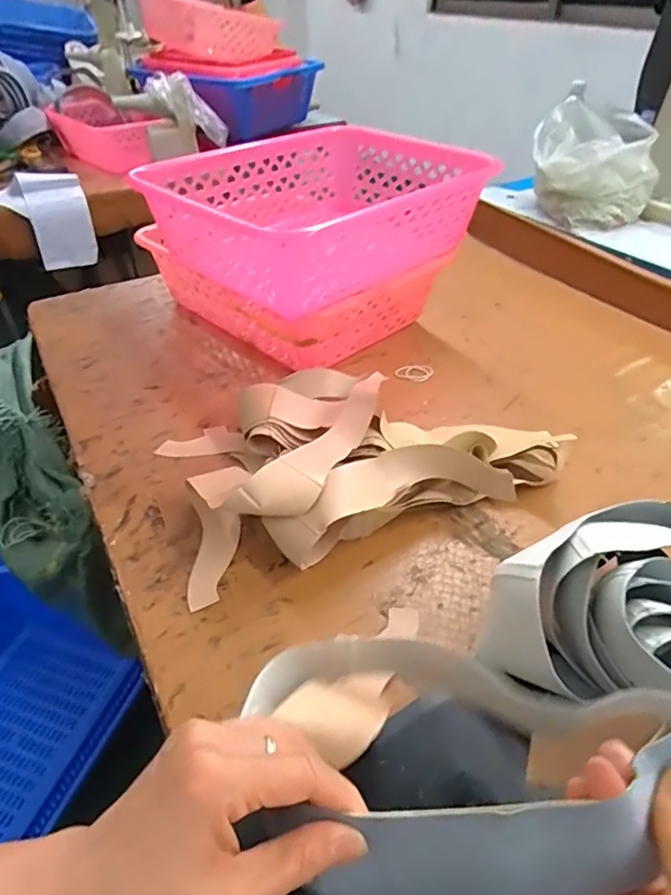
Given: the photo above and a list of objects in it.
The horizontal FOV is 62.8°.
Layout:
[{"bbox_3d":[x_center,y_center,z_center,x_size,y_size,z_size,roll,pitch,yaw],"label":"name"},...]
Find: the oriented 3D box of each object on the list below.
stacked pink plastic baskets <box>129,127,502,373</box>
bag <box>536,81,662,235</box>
[{"bbox_3d":[-0.052,-0.305,0.837,0.422,0.240,0.412,-32,51,-32],"label":"stacked pink plastic baskets"},{"bbox_3d":[0.482,-0.543,1.059,0.179,0.167,0.206,-14,44,-16],"label":"bag"}]

